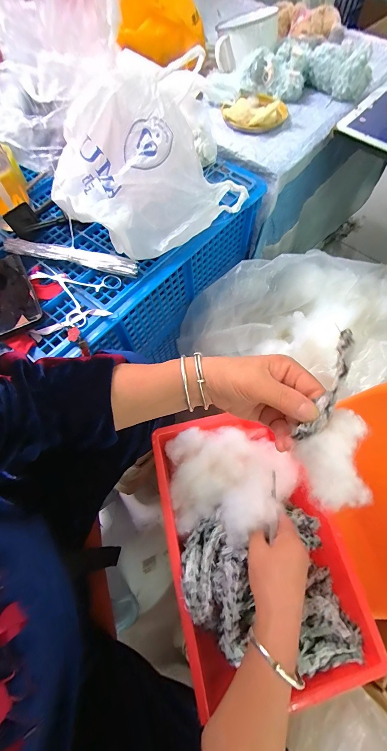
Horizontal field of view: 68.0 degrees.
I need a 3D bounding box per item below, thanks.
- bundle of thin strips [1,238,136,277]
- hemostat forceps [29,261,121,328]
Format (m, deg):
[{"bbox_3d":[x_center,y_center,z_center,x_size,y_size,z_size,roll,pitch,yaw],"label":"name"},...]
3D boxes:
[{"bbox_3d":[-0.213,-0.210,0.493,0.252,0.024,0.029,14,68,7],"label":"bundle of thin strips"},{"bbox_3d":[-0.211,-0.153,0.491,0.139,0.016,0.112,31,71,14],"label":"hemostat forceps"}]

